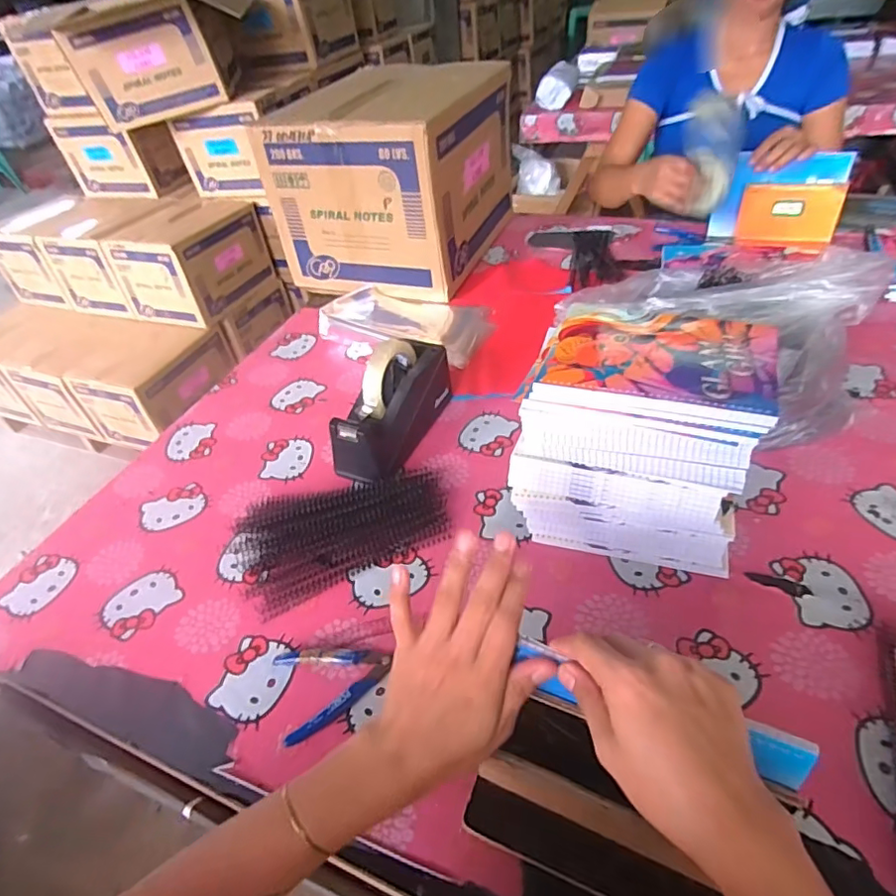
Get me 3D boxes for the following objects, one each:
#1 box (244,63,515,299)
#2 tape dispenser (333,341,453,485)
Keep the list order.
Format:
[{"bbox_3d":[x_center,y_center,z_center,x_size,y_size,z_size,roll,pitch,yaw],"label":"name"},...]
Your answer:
[{"bbox_3d":[-0.101,-0.525,1.107,0.350,0.300,0.406,11,45,19],"label":"box"},{"bbox_3d":[-0.068,-0.052,0.722,0.069,0.129,0.206,19,48,26],"label":"tape dispenser"}]

